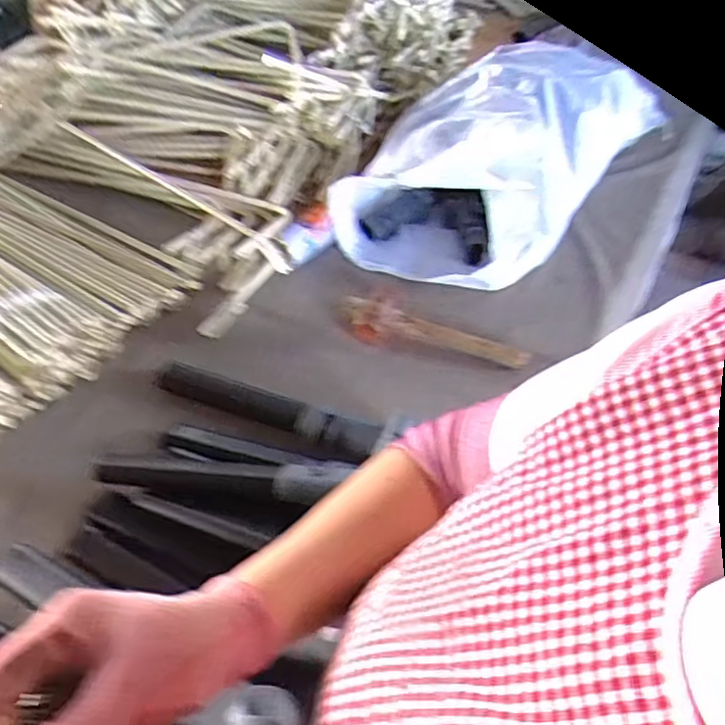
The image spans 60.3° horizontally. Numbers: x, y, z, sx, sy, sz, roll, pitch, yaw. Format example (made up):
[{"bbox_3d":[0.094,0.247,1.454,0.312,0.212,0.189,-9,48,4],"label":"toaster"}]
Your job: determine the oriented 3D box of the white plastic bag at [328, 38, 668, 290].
[{"bbox_3d":[0.249,-0.386,1.168,0.333,0.213,0.579,31,52,24],"label":"white plastic bag"}]

